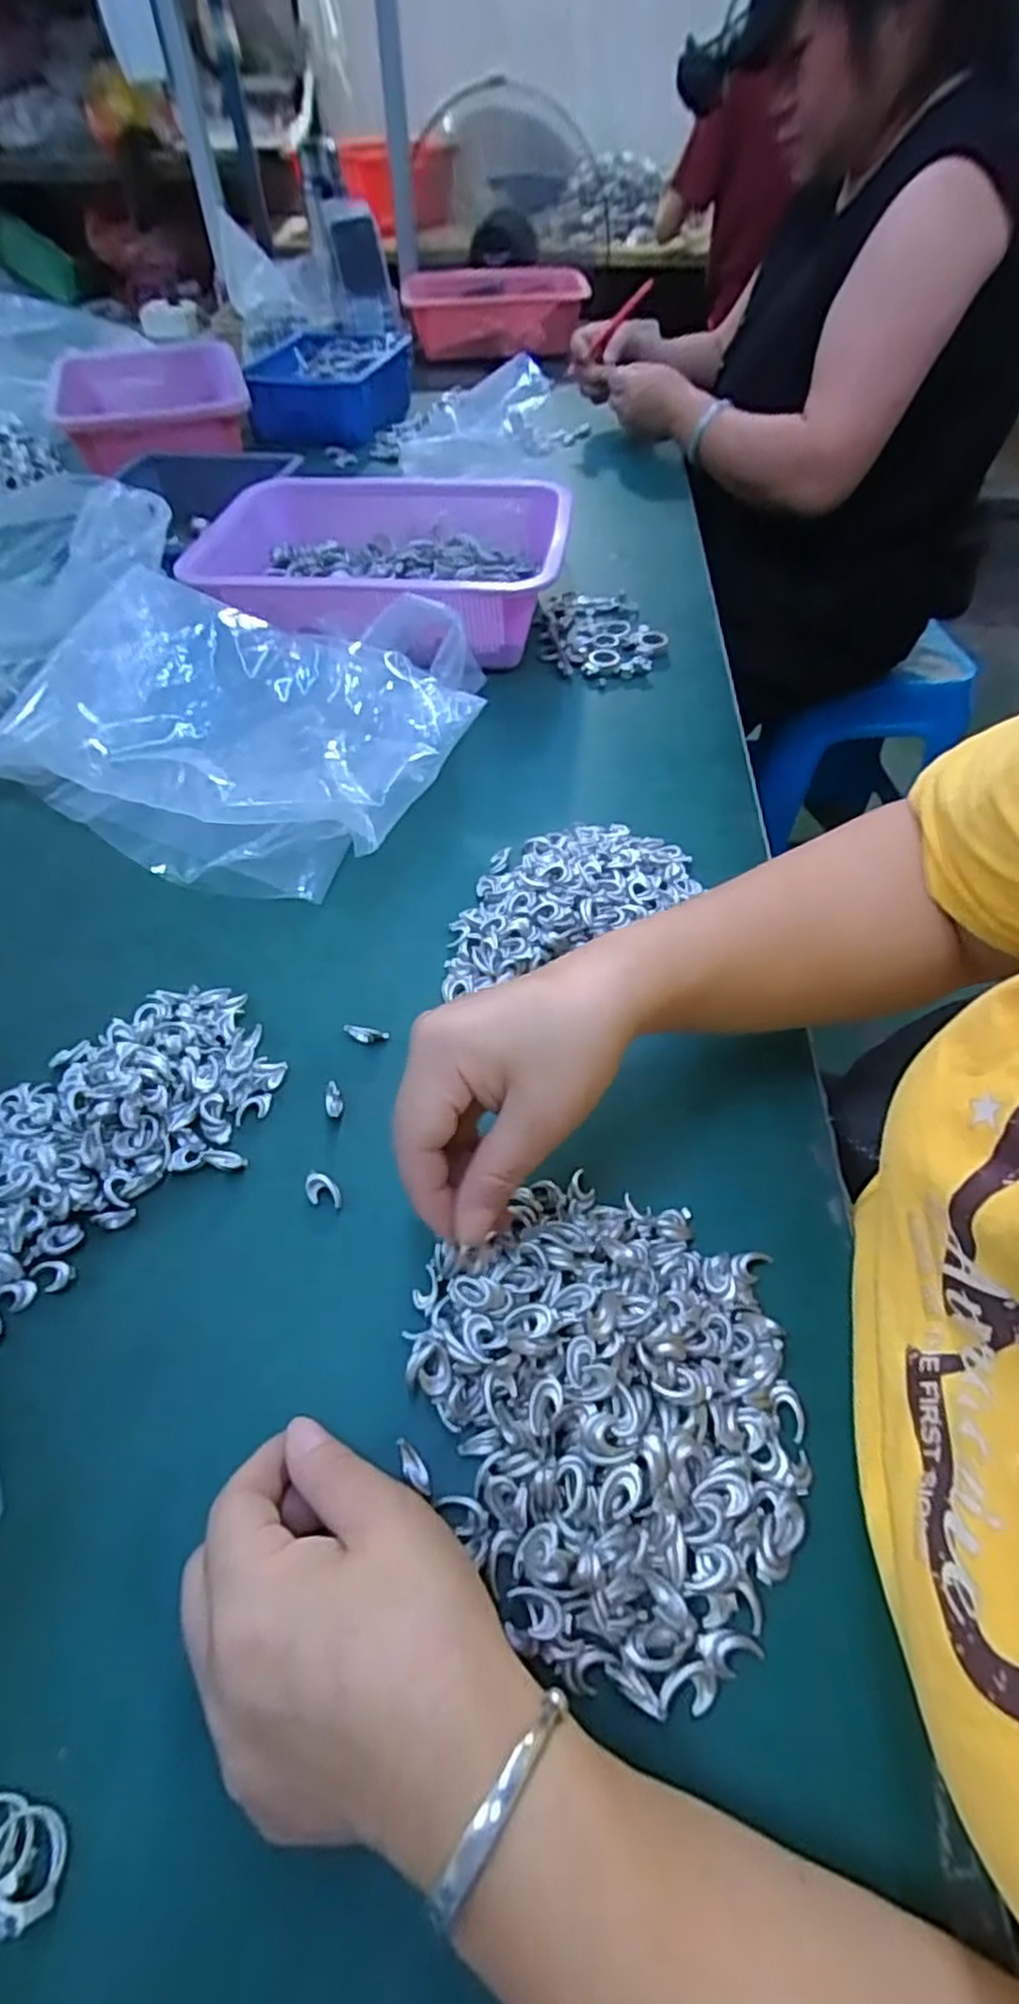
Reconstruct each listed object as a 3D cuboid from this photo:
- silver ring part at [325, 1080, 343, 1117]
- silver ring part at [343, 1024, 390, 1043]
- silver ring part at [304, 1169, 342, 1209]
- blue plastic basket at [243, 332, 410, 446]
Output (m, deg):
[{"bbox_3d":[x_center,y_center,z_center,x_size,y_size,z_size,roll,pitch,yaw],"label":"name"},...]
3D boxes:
[{"bbox_3d":[-0.087,0.048,0.362,0.008,0.004,0.020,-13,54,-11],"label":"silver ring part"},{"bbox_3d":[-0.076,0.017,0.387,0.024,0.004,0.008,9,53,5],"label":"silver ring part"},{"bbox_3d":[-0.085,0.086,0.333,0.013,0.004,0.019,-29,59,-21],"label":"silver ring part"},{"bbox_3d":[-0.250,-0.887,1.047,0.203,0.077,0.297,1,52,2],"label":"blue plastic basket"}]

